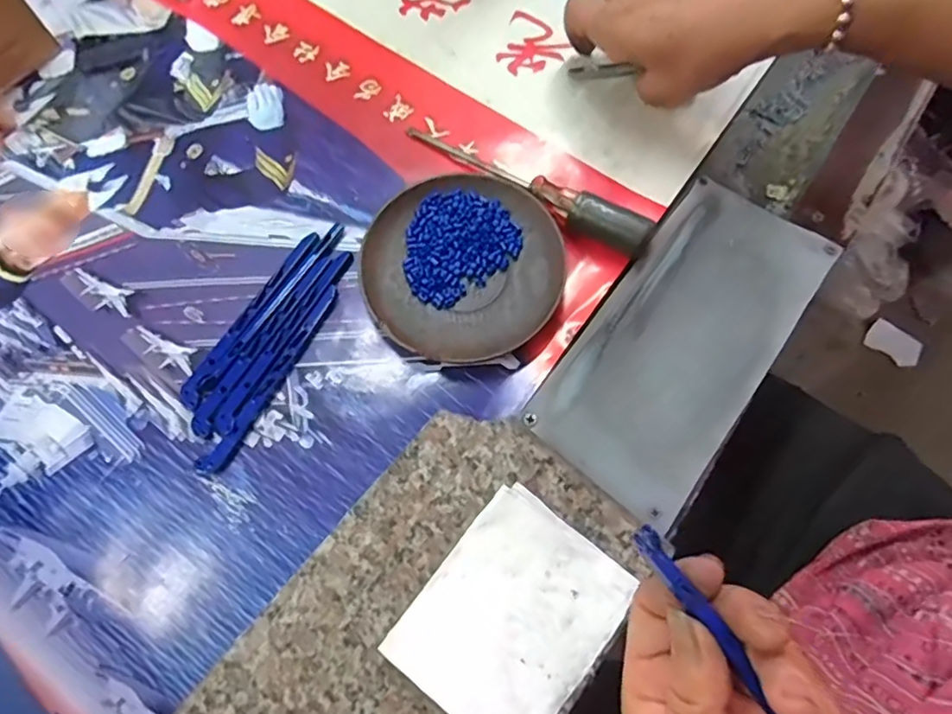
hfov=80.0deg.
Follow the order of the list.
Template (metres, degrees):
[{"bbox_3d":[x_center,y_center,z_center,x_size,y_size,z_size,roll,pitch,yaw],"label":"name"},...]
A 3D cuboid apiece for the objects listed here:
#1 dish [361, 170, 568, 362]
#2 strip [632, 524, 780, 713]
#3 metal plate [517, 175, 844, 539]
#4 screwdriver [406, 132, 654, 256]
[{"bbox_3d":[-0.008,-0.052,0.329,0.112,0.014,0.111,-1,70,2],"label":"dish"},{"bbox_3d":[0.097,0.112,0.198,0.007,0.006,0.121,-35,75,-10],"label":"strip"},{"bbox_3d":[0.117,-0.014,0.315,0.092,0.008,0.195,35,75,13],"label":"metal plate"},{"bbox_3d":[0.029,-0.107,0.343,0.164,0.021,0.022,30,74,12],"label":"screwdriver"}]

